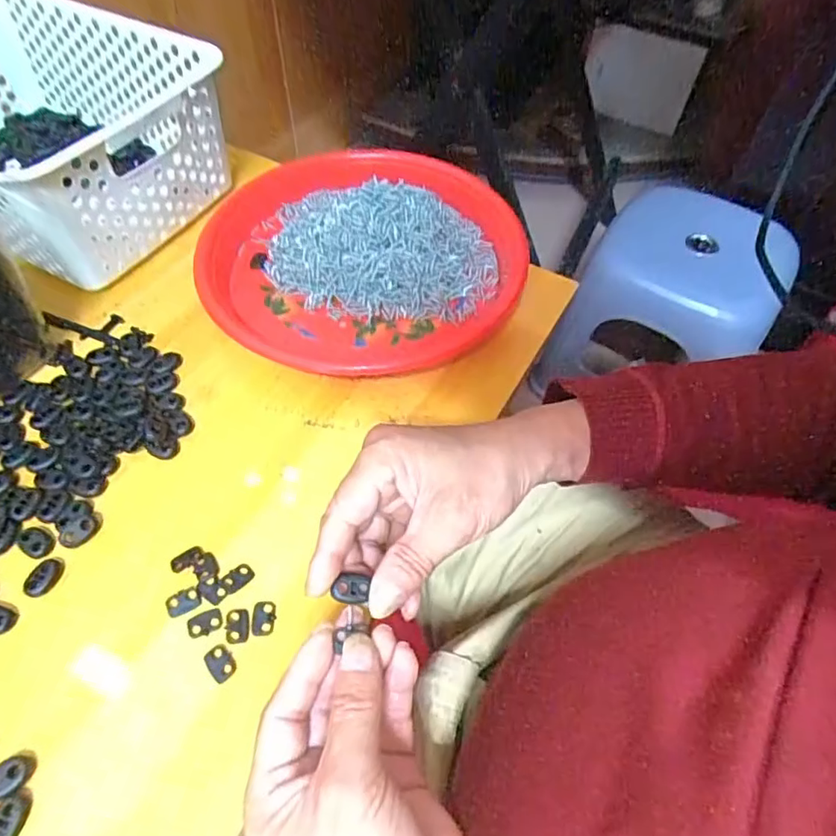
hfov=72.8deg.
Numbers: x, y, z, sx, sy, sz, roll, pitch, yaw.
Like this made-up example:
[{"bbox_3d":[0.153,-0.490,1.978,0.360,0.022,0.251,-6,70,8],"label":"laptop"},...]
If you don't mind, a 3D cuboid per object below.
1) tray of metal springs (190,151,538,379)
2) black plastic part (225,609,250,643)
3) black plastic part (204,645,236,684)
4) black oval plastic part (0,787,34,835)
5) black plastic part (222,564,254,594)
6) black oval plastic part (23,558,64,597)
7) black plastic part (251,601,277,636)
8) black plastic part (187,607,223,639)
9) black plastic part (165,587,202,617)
[{"bbox_3d":[-0.050,-0.140,0.457,0.248,0.045,0.237,-27,62,-18],"label":"tray of metal springs"},{"bbox_3d":[-0.100,0.115,0.314,0.013,0.004,0.018,-7,58,-7],"label":"black plastic part"},{"bbox_3d":[-0.106,0.130,0.302,0.012,0.004,0.018,-34,65,-22],"label":"black plastic part"},{"bbox_3d":[-0.190,0.186,0.264,0.013,0.009,0.023,15,58,7],"label":"black oval plastic part"},{"bbox_3d":[-0.104,0.091,0.326,0.017,0.004,0.012,-35,65,-22],"label":"black plastic part"},{"bbox_3d":[-0.214,0.091,0.324,0.014,0.004,0.022,21,59,11],"label":"black oval plastic part"},{"bbox_3d":[-0.086,0.111,0.315,0.012,0.004,0.018,-2,57,-4],"label":"black plastic part"},{"bbox_3d":[-0.118,0.113,0.313,0.018,0.004,0.012,-19,60,-15],"label":"black plastic part"},{"bbox_3d":[-0.132,0.103,0.318,0.018,0.004,0.013,-19,60,-15],"label":"black plastic part"}]

